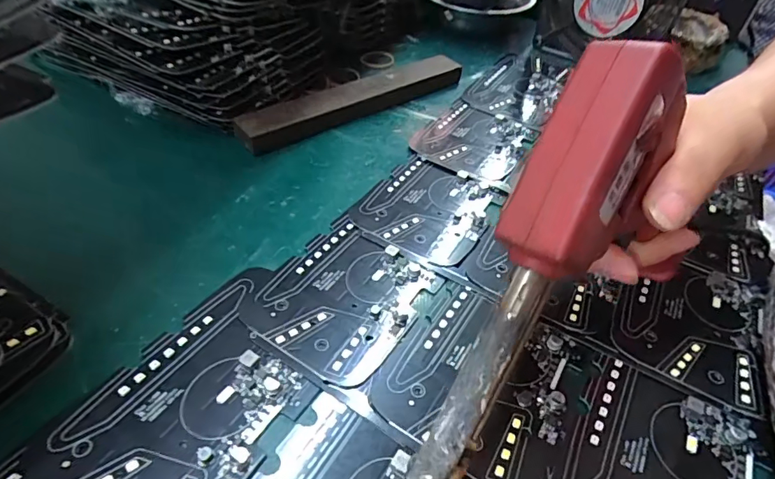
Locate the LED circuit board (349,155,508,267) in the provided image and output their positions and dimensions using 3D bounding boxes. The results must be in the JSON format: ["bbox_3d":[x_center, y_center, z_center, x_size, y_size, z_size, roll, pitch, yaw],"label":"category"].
[{"bbox_3d":[0.026,-0.022,0.294,0.075,0.004,0.085,25,48,19],"label":"LED circuit board"}]

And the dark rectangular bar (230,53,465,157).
[{"bbox_3d":[-0.024,-0.115,0.374,0.208,0.020,0.031,-29,53,-29],"label":"dark rectangular bar"}]

